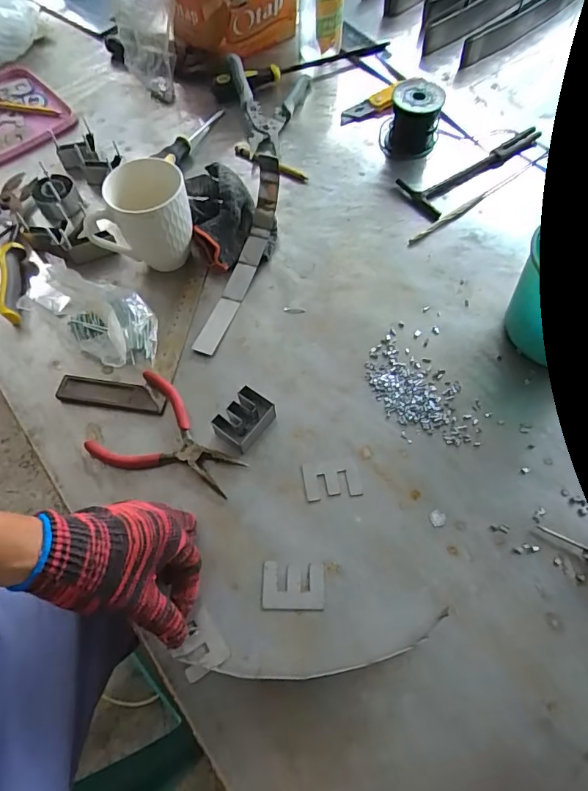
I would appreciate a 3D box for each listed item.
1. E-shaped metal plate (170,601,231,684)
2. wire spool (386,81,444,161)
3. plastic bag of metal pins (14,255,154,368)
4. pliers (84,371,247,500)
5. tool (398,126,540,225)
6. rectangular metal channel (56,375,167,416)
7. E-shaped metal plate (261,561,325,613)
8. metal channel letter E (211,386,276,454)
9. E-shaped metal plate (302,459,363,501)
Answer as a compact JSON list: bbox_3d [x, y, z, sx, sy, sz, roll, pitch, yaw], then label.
[{"bbox_3d":[-0.081,0.207,0.385,0.038,0.006,0.047,-32,67,-14],"label":"E-shaped metal plate"},{"bbox_3d":[0.164,-0.378,0.632,0.065,0.070,0.073,15,64,9],"label":"wire spool"},{"bbox_3d":[-0.216,-0.085,0.498,0.138,0.069,0.077,24,66,13],"label":"plastic bag of metal pins"},{"bbox_3d":[-0.120,0.049,0.458,0.141,0.016,0.098,29,68,15],"label":"pliers"},{"bbox_3d":[0.248,-0.314,0.633,0.228,0.008,0.077,-35,67,-15],"label":"tool"},{"bbox_3d":[-0.192,0.000,0.489,0.114,0.009,0.029,8,64,6],"label":"rectangular metal channel"},{"bbox_3d":[-0.001,0.166,0.404,0.053,0.004,0.039,0,63,1],"label":"E-shaped metal plate"},{"bbox_3d":[-0.049,0.024,0.461,0.036,0.028,0.053,33,69,17],"label":"metal channel letter E"},{"bbox_3d":[0.037,0.080,0.445,0.054,0.004,0.036,-6,63,-2],"label":"E-shaped metal plate"}]

